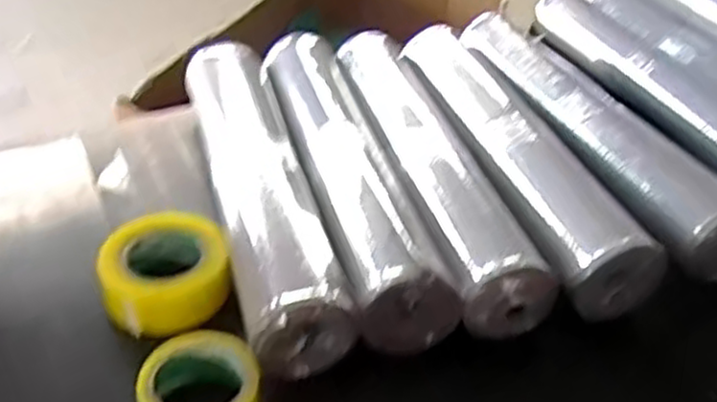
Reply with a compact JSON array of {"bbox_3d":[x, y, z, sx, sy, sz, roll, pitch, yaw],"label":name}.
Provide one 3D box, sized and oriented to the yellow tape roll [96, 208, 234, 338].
[{"bbox_3d":[-0.190,0.075,0.743,0.122,0.055,0.129,2,38,-2],"label":"yellow tape roll"}]

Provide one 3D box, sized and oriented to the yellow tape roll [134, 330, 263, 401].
[{"bbox_3d":[-0.131,0.164,0.627,0.098,0.048,0.098,2,38,-2],"label":"yellow tape roll"}]

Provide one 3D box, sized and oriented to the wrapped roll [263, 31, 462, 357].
[{"bbox_3d":[-0.020,-0.044,0.873,0.105,0.079,0.506,-7,39,-14],"label":"wrapped roll"}]

